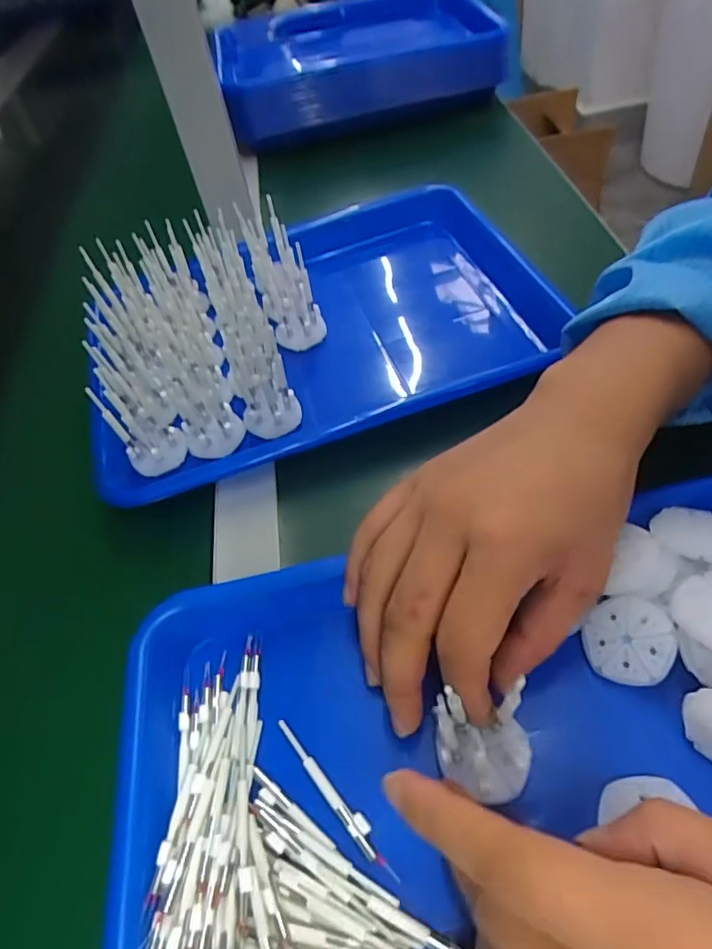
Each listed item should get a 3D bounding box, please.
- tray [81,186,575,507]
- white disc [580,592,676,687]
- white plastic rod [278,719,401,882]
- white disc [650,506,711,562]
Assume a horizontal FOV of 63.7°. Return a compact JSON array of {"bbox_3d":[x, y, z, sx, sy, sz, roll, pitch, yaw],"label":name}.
[{"bbox_3d":[-0.023,-0.123,0.426,0.341,0.067,0.236,-14,61,-12],"label":"tray"},{"bbox_3d":[0.124,0.075,0.260,0.037,0.004,0.037,-10,69,27],"label":"white disc"},{"bbox_3d":[-0.010,0.137,0.246,0.008,0.004,0.079,-37,55,-19],"label":"white plastic rod"},{"bbox_3d":[0.160,0.027,0.269,0.036,0.006,0.033,-5,51,6],"label":"white disc"}]

